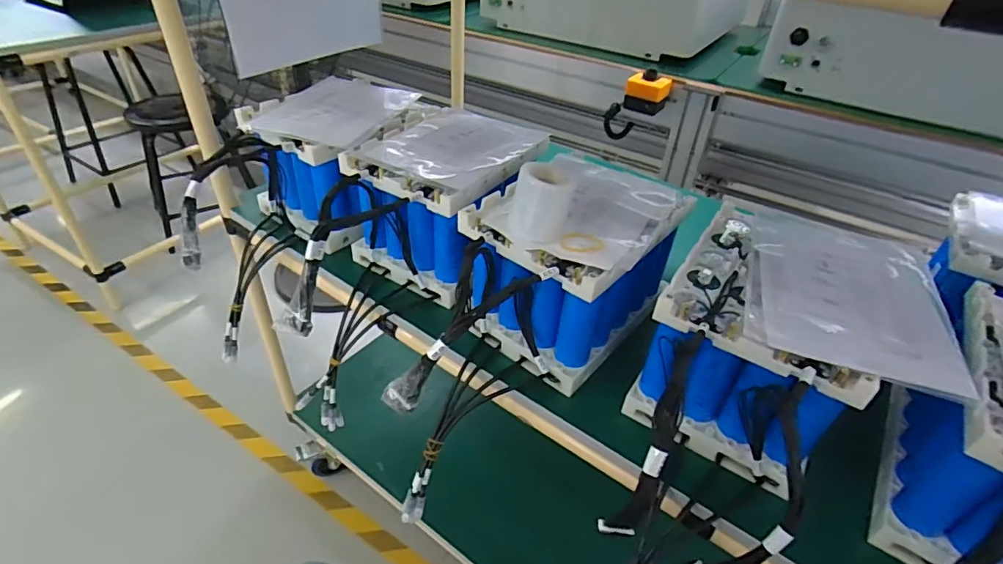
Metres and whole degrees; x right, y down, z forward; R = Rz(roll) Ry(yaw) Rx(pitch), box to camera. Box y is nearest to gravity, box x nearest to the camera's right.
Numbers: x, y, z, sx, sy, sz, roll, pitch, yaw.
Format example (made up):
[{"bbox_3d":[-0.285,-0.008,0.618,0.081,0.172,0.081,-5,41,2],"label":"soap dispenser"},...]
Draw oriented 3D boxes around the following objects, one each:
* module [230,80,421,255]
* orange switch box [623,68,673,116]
[{"bbox_3d":[-0.244,-0.190,0.783,0.199,0.160,0.227,23,42,21],"label":"module"},{"bbox_3d":[0.313,-0.403,1.089,0.084,0.080,0.057,32,67,20],"label":"orange switch box"}]

